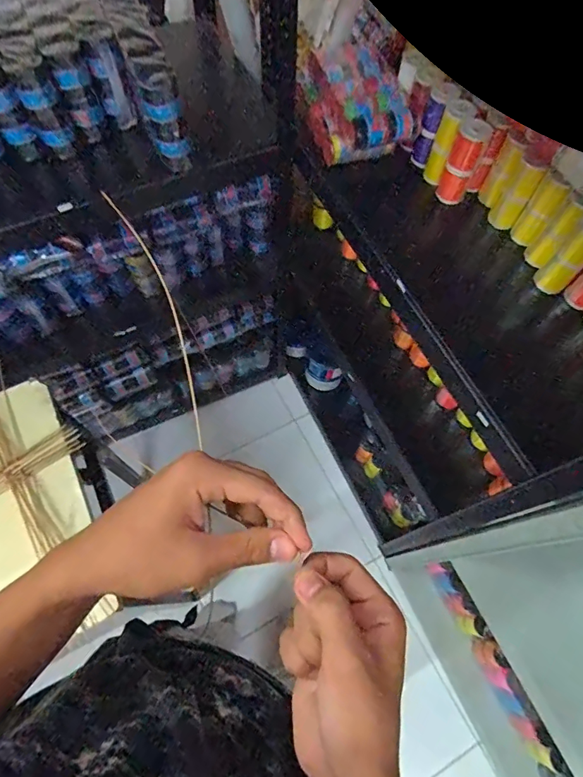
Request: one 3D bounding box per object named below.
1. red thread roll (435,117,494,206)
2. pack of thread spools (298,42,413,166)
[{"bbox_3d":[0.248,-0.326,0.641,0.041,0.117,0.041,0,66,-1],"label":"red thread roll"},{"bbox_3d":[0.098,-0.458,0.703,0.138,0.079,0.212,-10,66,-6],"label":"pack of thread spools"}]

